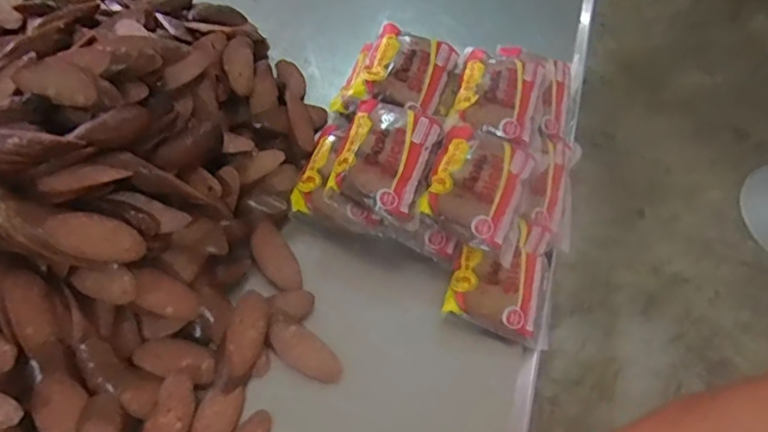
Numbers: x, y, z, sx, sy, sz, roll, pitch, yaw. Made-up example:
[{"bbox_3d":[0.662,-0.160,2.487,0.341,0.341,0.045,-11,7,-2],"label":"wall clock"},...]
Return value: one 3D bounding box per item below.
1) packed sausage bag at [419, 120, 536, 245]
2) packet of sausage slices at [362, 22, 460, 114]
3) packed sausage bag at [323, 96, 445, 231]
[{"bbox_3d":[0.102,-0.041,0.628,0.097,0.031,0.124,21,61,8],"label":"packed sausage bag"},{"bbox_3d":[0.029,-0.175,0.698,0.099,0.034,0.108,15,61,5],"label":"packet of sausage slices"},{"bbox_3d":[0.004,-0.067,0.636,0.097,0.040,0.134,17,61,6],"label":"packed sausage bag"}]

